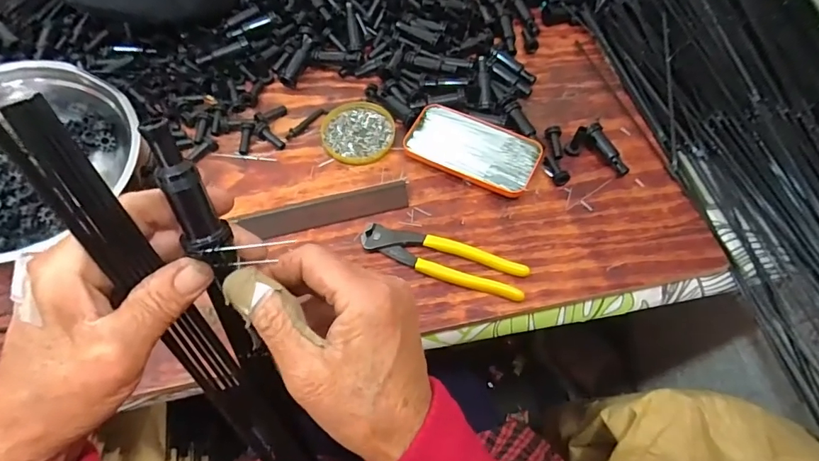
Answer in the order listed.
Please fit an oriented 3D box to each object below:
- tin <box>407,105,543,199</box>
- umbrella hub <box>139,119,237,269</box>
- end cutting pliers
[{"bbox_3d":[0.071,-0.092,0.523,0.143,0.016,0.077,25,66,13],"label":"tin"},{"bbox_3d":[-0.106,-0.015,0.222,0.018,0.074,0.014,-20,26,-9],"label":"umbrella hub"},{"bbox_3d":[0.034,0.030,0.467,0.164,0.017,0.039,16,65,9],"label":"end cutting pliers"}]

